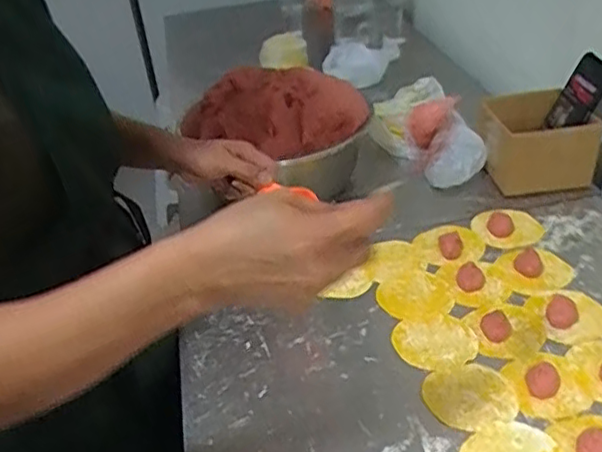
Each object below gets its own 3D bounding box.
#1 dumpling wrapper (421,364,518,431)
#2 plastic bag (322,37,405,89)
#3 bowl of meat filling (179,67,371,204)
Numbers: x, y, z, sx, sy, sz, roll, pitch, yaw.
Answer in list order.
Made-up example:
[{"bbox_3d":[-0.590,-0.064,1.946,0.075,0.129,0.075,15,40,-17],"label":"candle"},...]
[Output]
[{"bbox_3d":[0.171,0.171,0.648,0.086,0.004,0.077,-11,37,-7],"label":"dumpling wrapper"},{"bbox_3d":[0.120,-0.318,1.231,0.126,0.065,0.089,-21,39,-20],"label":"plastic bag"},{"bbox_3d":[-0.028,-0.136,0.913,0.213,0.162,0.182,21,43,32],"label":"bowl of meat filling"}]

